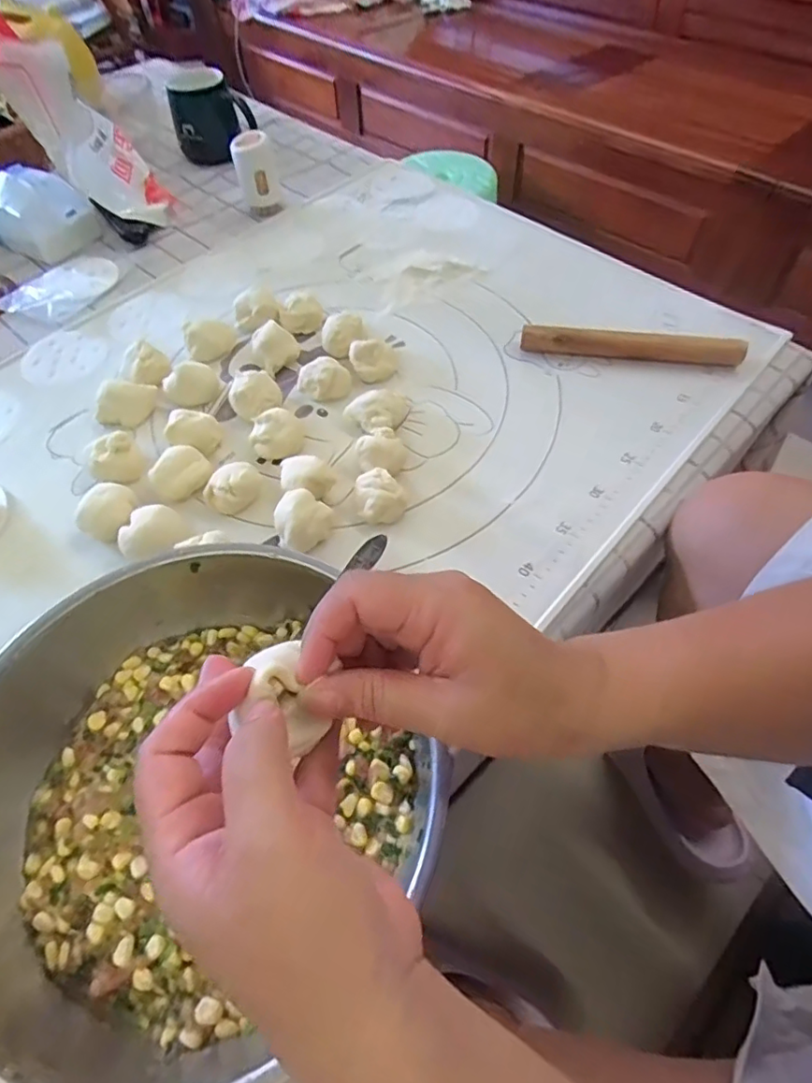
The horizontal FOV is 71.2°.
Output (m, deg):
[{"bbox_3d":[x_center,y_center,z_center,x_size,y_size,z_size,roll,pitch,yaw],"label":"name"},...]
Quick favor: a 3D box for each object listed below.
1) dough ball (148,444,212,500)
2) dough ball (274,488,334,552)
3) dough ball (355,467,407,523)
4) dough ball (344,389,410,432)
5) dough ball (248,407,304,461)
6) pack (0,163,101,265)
[{"bbox_3d":[-0.193,-0.059,0.484,0.049,0.031,0.033,-30,61,-16],"label":"dough ball"},{"bbox_3d":[-0.081,-0.018,0.452,0.043,0.032,0.047,-1,57,2],"label":"dough ball"},{"bbox_3d":[-0.020,-0.037,0.467,0.037,0.025,0.040,-1,57,2],"label":"dough ball"},{"bbox_3d":[-0.024,-0.119,0.524,0.060,0.026,0.042,-13,57,-6],"label":"dough ball"},{"bbox_3d":[-0.115,-0.098,0.509,0.041,0.034,0.045,-1,57,2],"label":"dough ball"},{"bbox_3d":[-0.468,-0.410,0.704,0.131,0.074,0.088,22,60,16],"label":"pack"}]

